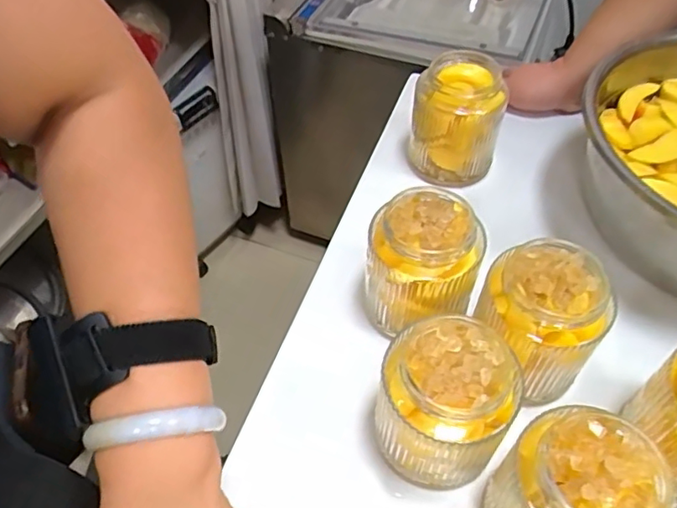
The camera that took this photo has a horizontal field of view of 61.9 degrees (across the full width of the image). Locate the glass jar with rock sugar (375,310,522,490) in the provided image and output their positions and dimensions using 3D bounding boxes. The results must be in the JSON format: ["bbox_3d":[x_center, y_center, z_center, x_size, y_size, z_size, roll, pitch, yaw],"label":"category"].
[{"bbox_3d":[0.069,0.100,0.374,0.080,0.104,0.078,0,51,0],"label":"glass jar with rock sugar"}]

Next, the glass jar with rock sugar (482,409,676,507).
[{"bbox_3d":[0.137,0.147,0.335,0.080,0.106,0.073,0,51,0],"label":"glass jar with rock sugar"}]

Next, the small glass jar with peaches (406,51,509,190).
[{"bbox_3d":[0.116,-0.133,0.560,0.086,0.104,0.077,10,52,9],"label":"small glass jar with peaches"}]

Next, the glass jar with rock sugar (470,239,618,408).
[{"bbox_3d":[0.140,0.048,0.405,0.090,0.092,0.086,0,51,0],"label":"glass jar with rock sugar"}]

